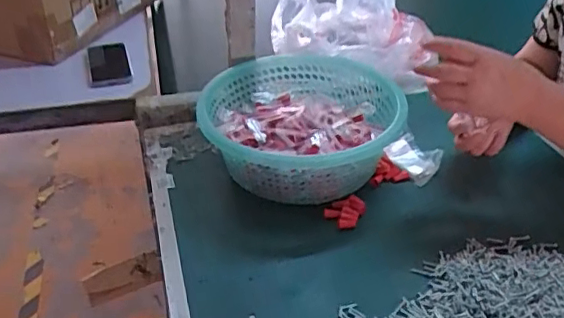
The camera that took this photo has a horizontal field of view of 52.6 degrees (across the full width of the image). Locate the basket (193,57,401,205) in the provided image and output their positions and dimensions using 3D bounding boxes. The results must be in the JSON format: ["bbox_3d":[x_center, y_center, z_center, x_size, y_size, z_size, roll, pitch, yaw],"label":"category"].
[{"bbox_3d":[0.037,-0.042,0.812,0.287,0.113,0.280,-8,36,-7],"label":"basket"}]

